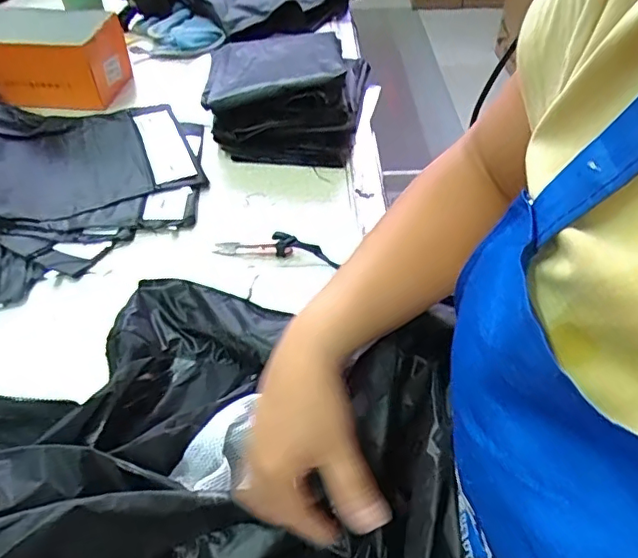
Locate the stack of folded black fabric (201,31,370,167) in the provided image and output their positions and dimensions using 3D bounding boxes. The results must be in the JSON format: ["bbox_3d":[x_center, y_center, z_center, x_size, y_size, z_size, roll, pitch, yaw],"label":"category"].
[{"bbox_3d":[-0.057,-0.350,0.986,0.273,0.084,0.388,1,45,1],"label":"stack of folded black fabric"}]

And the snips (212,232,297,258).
[{"bbox_3d":[-0.083,-0.046,0.723,0.104,0.020,0.025,4,46,5],"label":"snips"}]

